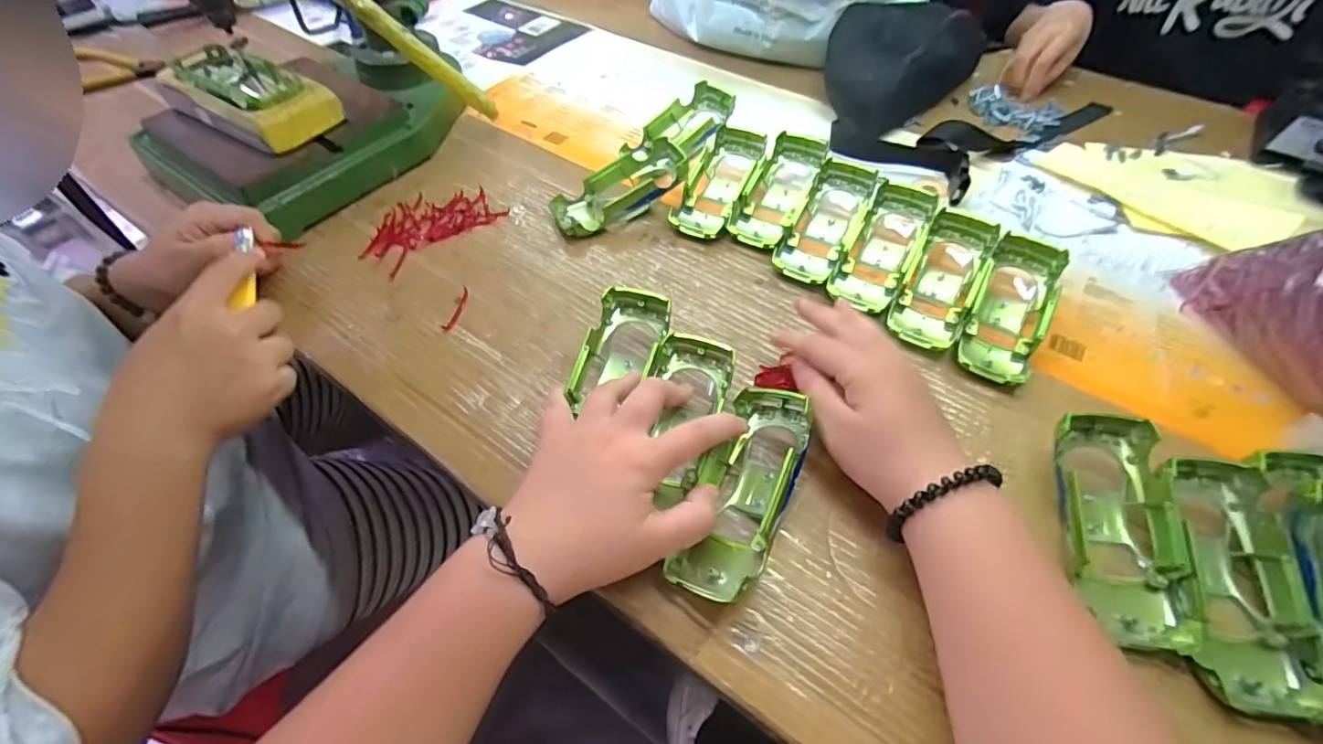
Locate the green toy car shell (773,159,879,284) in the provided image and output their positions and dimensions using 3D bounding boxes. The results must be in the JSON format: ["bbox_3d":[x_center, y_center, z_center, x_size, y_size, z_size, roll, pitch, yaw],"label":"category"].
[{"bbox_3d":[0.150,-0.135,0.506,0.055,0.042,0.137,27,57,17],"label":"green toy car shell"}]

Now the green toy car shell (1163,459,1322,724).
[{"bbox_3d":[0.314,0.115,0.314,0.055,0.039,0.132,9,65,5],"label":"green toy car shell"}]

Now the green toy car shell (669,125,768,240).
[{"bbox_3d":[0.058,-0.182,0.540,0.061,0.039,0.139,20,55,13],"label":"green toy car shell"}]

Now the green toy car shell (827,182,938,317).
[{"bbox_3d":[0.190,-0.105,0.480,0.054,0.042,0.133,26,57,17],"label":"green toy car shell"}]

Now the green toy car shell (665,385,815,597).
[{"bbox_3d":[0.051,0.072,0.341,0.051,0.044,0.132,20,65,13],"label":"green toy car shell"}]

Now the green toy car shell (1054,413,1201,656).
[{"bbox_3d":[0.267,0.092,0.336,0.057,0.044,0.134,6,66,3],"label":"green toy car shell"}]

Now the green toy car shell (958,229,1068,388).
[{"bbox_3d":[0.272,-0.052,0.436,0.051,0.039,0.134,26,57,17],"label":"green toy car shell"}]

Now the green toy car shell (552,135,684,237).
[{"bbox_3d":[-0.038,-0.167,0.524,0.128,0.032,0.061,-30,53,-6],"label":"green toy car shell"}]

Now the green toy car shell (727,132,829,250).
[{"bbox_3d":[0.109,-0.171,0.528,0.055,0.041,0.133,21,55,13],"label":"green toy car shell"}]

